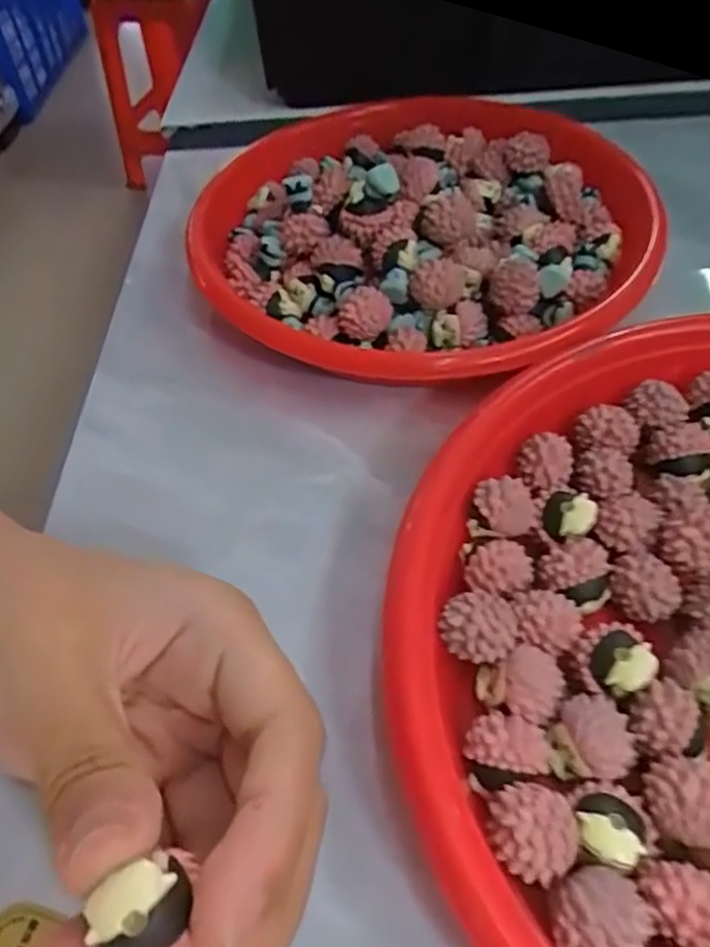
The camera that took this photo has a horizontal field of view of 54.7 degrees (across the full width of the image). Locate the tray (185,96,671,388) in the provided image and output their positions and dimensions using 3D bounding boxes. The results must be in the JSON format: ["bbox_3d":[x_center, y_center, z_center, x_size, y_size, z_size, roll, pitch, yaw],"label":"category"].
[{"bbox_3d":[0.017,-0.110,0.296,0.214,0.053,0.189,11,54,14],"label":"tray"}]

